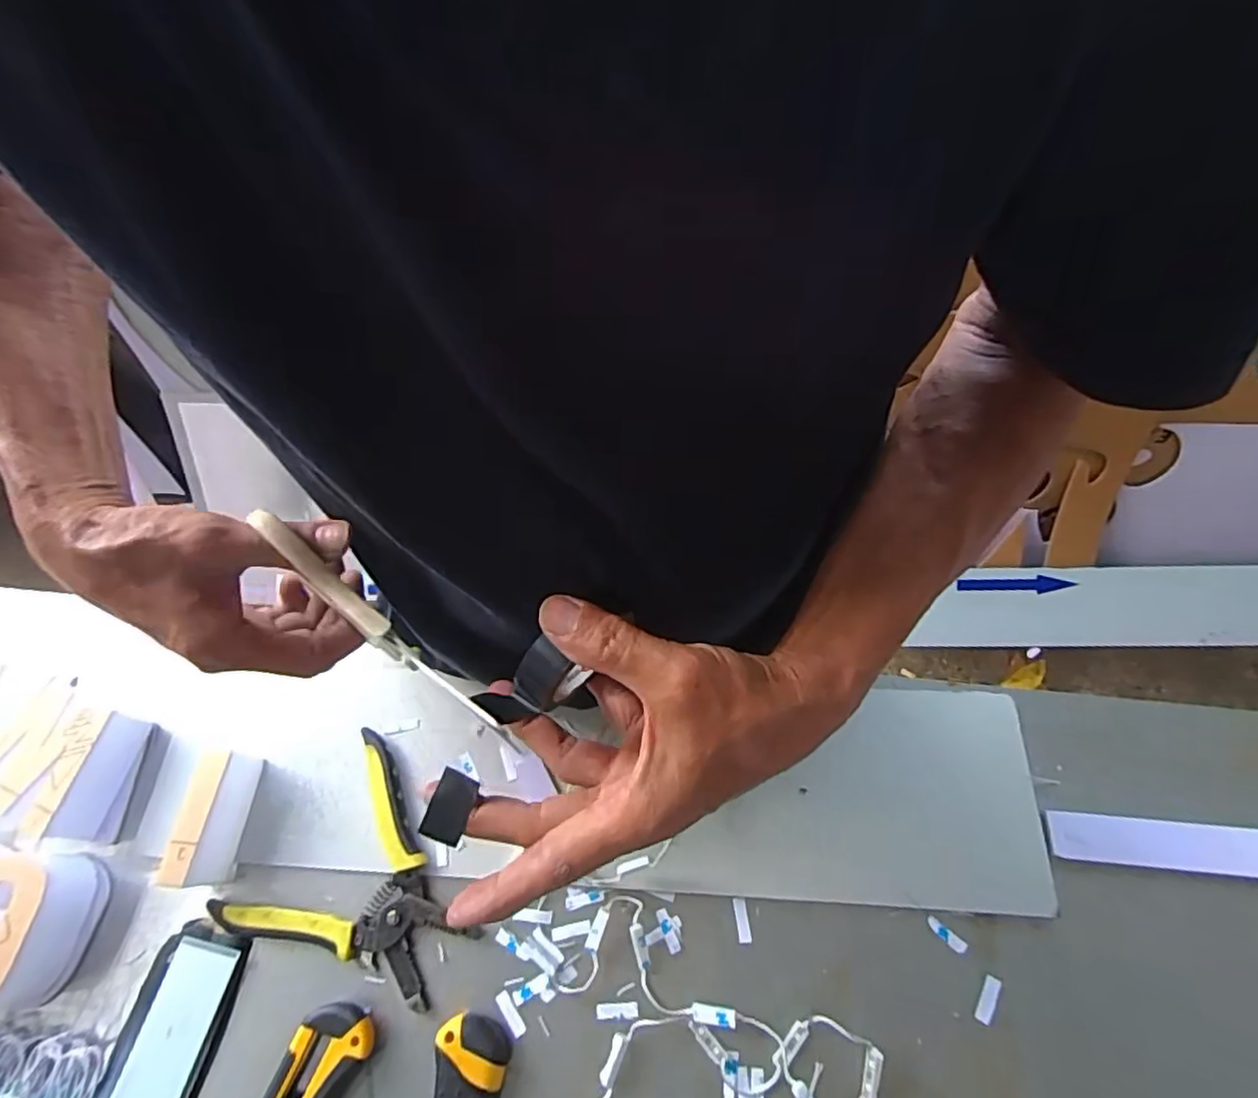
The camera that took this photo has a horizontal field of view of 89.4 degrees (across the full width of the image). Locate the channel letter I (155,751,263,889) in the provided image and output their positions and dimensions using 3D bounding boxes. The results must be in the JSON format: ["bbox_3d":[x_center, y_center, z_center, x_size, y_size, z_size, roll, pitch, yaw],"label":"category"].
[{"bbox_3d":[-0.274,0.179,0.423,0.019,0.048,0.079,2,64,5],"label":"channel letter I"}]

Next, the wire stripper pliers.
[{"bbox_3d":[-0.172,0.224,0.412,0.145,0.015,0.140,35,71,19],"label":"wire stripper pliers"}]

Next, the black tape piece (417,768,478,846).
[{"bbox_3d":[-0.076,0.110,0.271,0.017,0.004,0.028,19,77,4],"label":"black tape piece"}]

